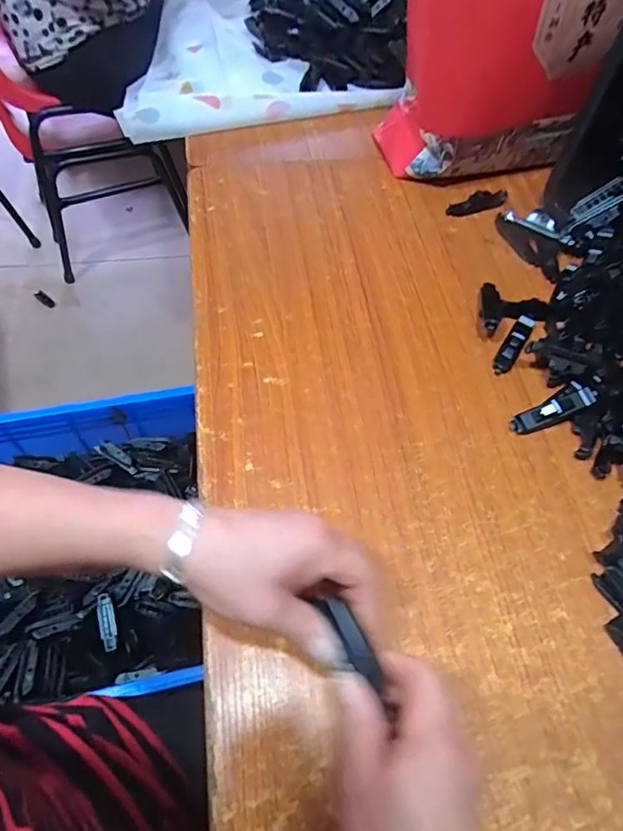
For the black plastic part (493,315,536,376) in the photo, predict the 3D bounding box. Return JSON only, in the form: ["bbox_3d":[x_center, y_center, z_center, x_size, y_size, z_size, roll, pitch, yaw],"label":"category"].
[{"bbox_3d":[0.205,-0.074,0.517,0.018,0.014,0.082,29,62,14],"label":"black plastic part"}]

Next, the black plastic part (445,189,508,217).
[{"bbox_3d":[0.206,-0.261,0.629,0.085,0.016,0.023,-17,61,-12],"label":"black plastic part"}]

